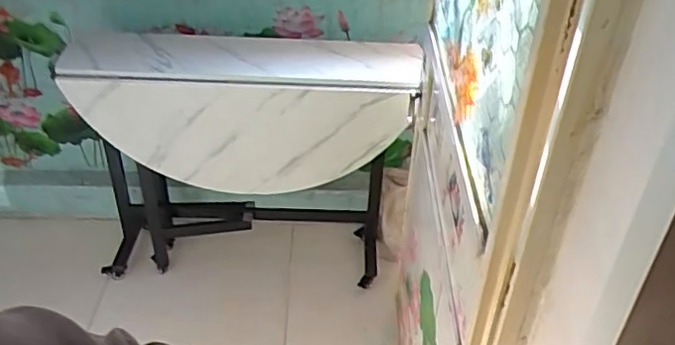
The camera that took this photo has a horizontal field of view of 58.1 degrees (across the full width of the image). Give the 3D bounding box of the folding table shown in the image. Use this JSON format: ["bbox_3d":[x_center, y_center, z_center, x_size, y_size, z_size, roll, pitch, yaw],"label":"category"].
[{"bbox_3d":[-0.266,-0.024,1.764,0.914,0.717,0.345,5,37,5],"label":"folding table"}]

